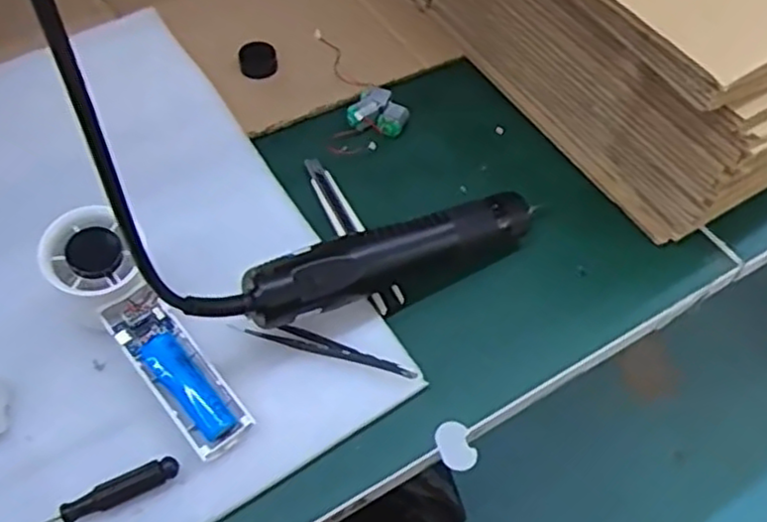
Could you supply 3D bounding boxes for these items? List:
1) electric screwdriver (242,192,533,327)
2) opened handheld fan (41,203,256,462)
[{"bbox_3d":[0.009,-0.003,0.451,0.196,0.053,0.033,-24,58,-19],"label":"electric screwdriver"},{"bbox_3d":[-0.136,0.040,0.407,0.043,0.027,0.161,-36,84,-25],"label":"opened handheld fan"}]

